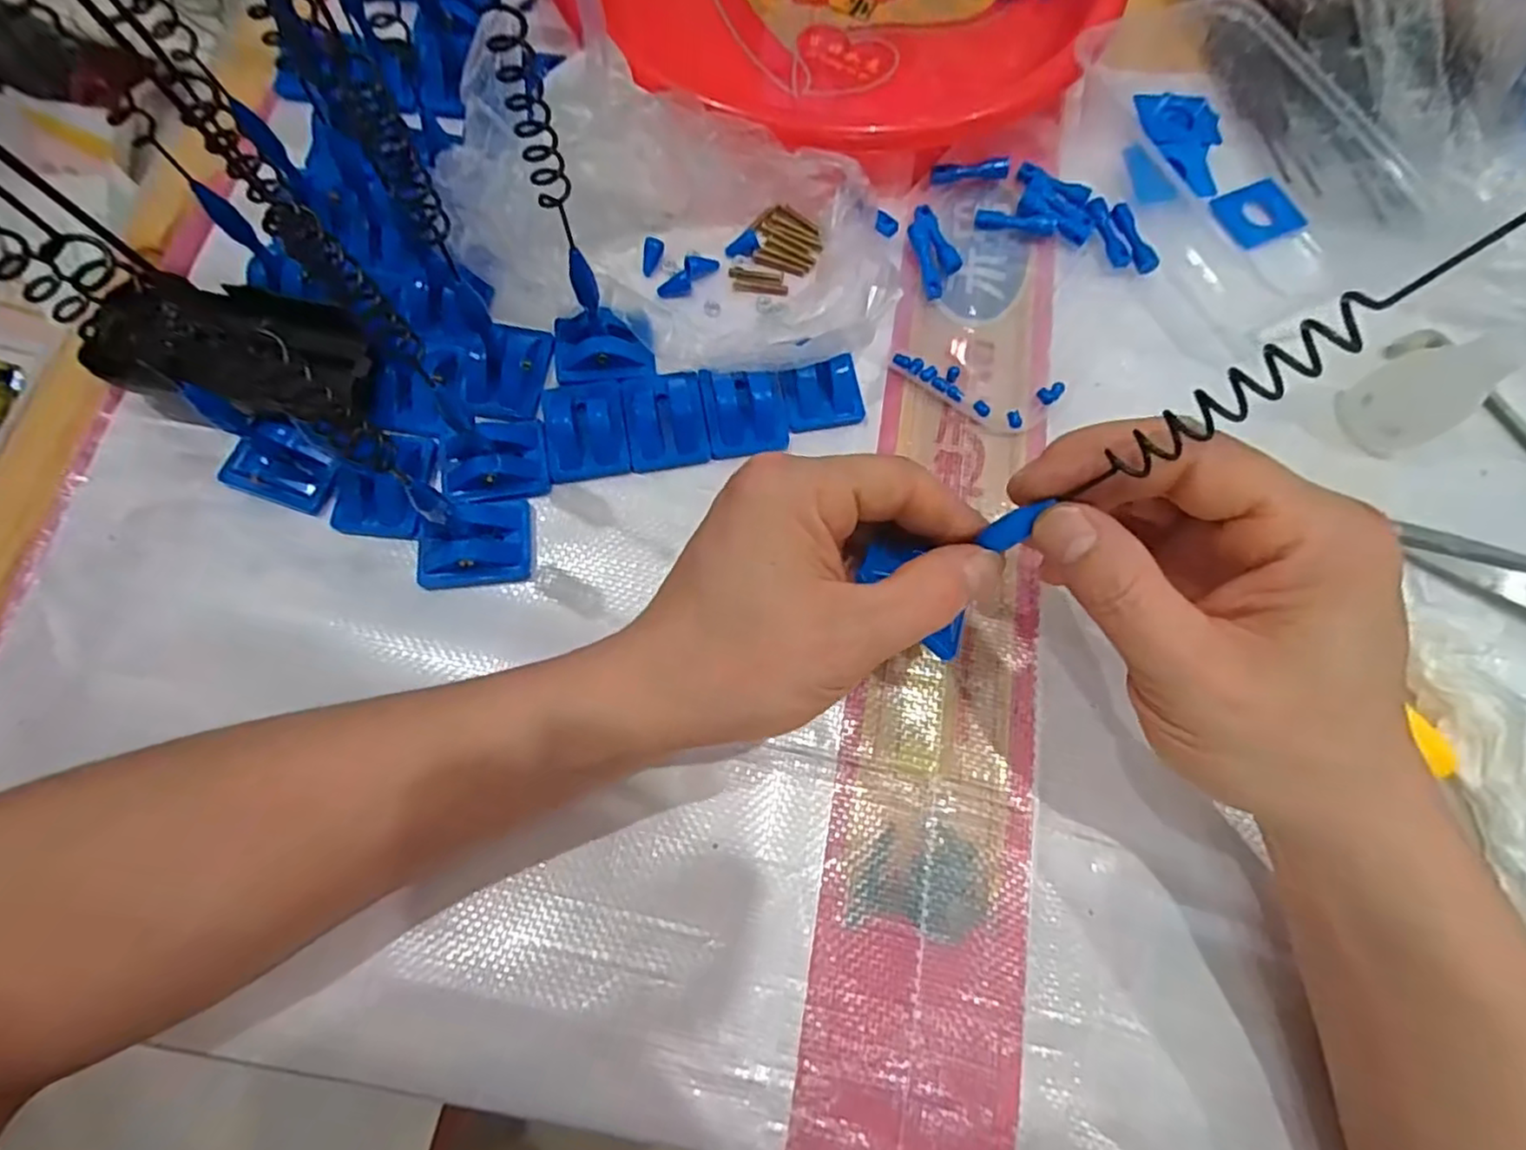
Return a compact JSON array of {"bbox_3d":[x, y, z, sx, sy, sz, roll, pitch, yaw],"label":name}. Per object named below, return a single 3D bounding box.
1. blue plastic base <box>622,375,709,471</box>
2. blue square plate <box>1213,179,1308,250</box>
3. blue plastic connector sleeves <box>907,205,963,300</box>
[{"bbox_3d":[-0.042,-0.068,0.290,0.033,0.011,0.040,-9,74,-5],"label":"blue plastic base"},{"bbox_3d":[0.247,-0.180,0.333,0.038,0.004,0.033,-22,76,-8],"label":"blue square plate"},{"bbox_3d":[0.081,-0.154,0.320,0.019,0.011,0.048,-13,74,-6],"label":"blue plastic connector sleeves"}]

